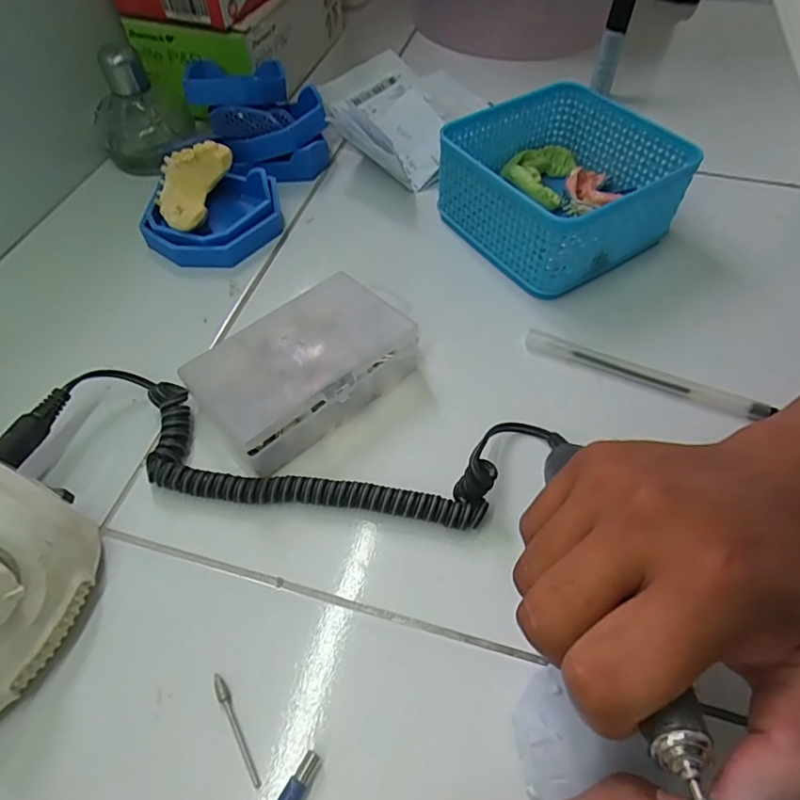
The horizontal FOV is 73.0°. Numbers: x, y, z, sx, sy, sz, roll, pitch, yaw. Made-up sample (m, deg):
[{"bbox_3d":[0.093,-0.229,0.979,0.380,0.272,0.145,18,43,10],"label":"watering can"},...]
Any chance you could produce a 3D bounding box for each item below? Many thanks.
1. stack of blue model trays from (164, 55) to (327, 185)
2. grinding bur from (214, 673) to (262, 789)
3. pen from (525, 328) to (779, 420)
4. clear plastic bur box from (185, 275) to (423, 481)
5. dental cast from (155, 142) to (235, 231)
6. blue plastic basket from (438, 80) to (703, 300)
[{"bbox_3d":[-0.116,-0.228,0.437,0.113,0.065,0.090,-5,55,-2],"label":"stack of blue model trays"},{"bbox_3d":[-0.067,0.134,0.221,0.005,0.004,0.045,-28,59,-17],"label":"grinding bur"},{"bbox_3d":[0.141,-0.015,0.318,0.136,0.008,0.012,20,58,15],"label":"pen"},{"bbox_3d":[-0.053,-0.019,0.307,0.117,0.037,0.075,-36,62,-21],"label":"clear plastic bur box"},{"bbox_3d":[-0.153,-0.152,0.381,0.051,0.034,0.061,16,57,12],"label":"dental cast"},{"bbox_3d":[0.112,-0.152,0.381,0.130,0.064,0.129,-30,60,-18],"label":"blue plastic basket"}]

